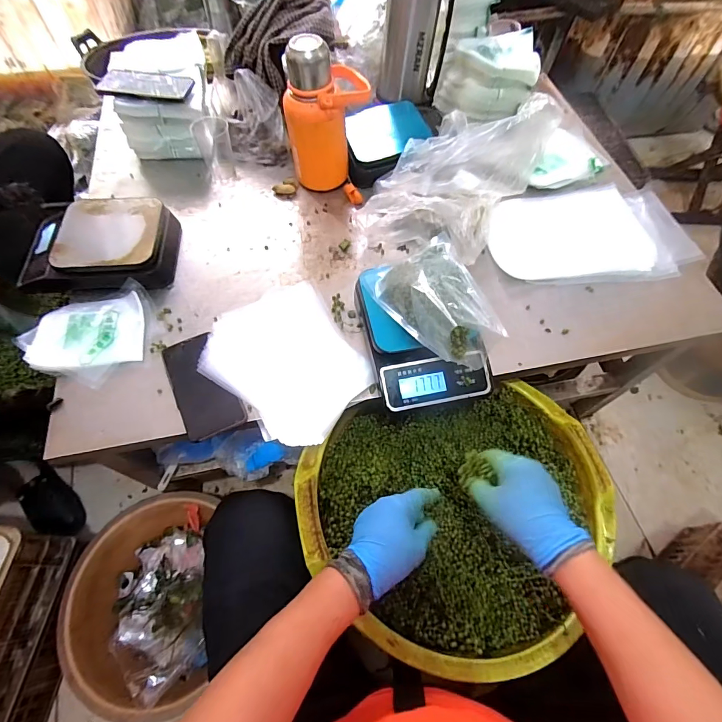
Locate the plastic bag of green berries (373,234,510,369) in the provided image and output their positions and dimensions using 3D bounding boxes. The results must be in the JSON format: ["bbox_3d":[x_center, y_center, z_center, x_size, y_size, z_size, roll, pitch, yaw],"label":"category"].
[{"bbox_3d":[0.099,-0.084,0.507,0.115,0.085,0.170,-20,64,-11],"label":"plastic bag of green berries"}]

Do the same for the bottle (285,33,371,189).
[{"bbox_3d":[-0.057,-0.414,0.671,0.129,0.217,0.124,-3,62,-3],"label":"bottle"}]

